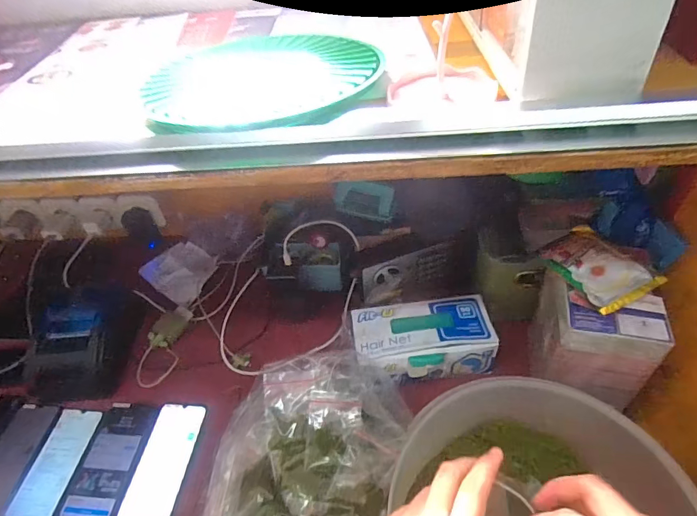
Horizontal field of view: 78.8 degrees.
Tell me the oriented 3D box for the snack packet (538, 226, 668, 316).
[{"bbox_3d":[0.304,0.009,0.518,0.085,0.020,0.114,-23,48,-16],"label":"snack packet"}]

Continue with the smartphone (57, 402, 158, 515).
[{"bbox_3d":[-0.344,0.291,0.614,0.082,0.007,0.160,1,46,6],"label":"smartphone"}]

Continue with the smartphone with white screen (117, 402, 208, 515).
[{"bbox_3d":[-0.267,0.292,0.617,0.074,0.010,0.167,1,46,7],"label":"smartphone with white screen"}]

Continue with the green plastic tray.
[{"bbox_3d":[-0.083,-0.181,0.429,0.227,0.025,0.227,-6,46,-1],"label":"green plastic tray"}]

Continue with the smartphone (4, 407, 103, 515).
[{"bbox_3d":[-0.426,0.296,0.618,0.069,0.012,0.152,4,46,9],"label":"smartphone"}]

